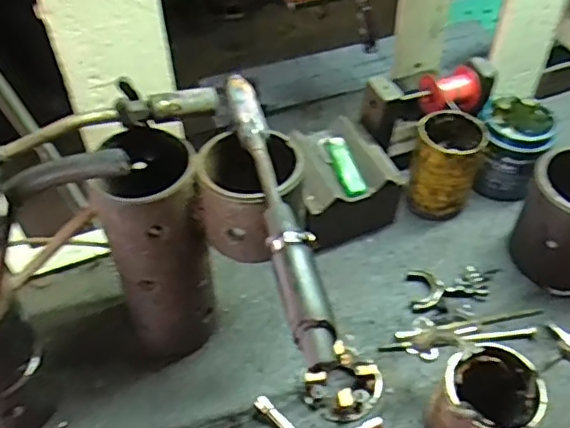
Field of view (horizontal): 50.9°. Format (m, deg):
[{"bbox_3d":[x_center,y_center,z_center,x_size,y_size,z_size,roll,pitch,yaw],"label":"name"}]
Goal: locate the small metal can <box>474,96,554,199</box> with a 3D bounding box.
[{"bbox_3d":[0.285,-0.079,0.761,0.083,0.108,0.089,-1,47,1],"label":"small metal can"}]

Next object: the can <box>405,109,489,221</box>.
[{"bbox_3d":[0.193,-0.057,0.728,0.072,0.117,0.079,-1,47,1],"label":"can"}]

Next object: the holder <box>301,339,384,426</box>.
[{"bbox_3d":[0.058,0.167,0.589,0.064,0.031,0.066,25,52,23],"label":"holder"}]

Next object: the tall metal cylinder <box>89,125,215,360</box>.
[{"bbox_3d":[-0.117,0.033,0.565,0.090,0.220,0.096,-7,47,-5],"label":"tall metal cylinder"}]

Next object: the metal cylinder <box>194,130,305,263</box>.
[{"bbox_3d":[-0.028,-0.017,0.500,0.089,0.082,0.091,-1,47,1],"label":"metal cylinder"}]

